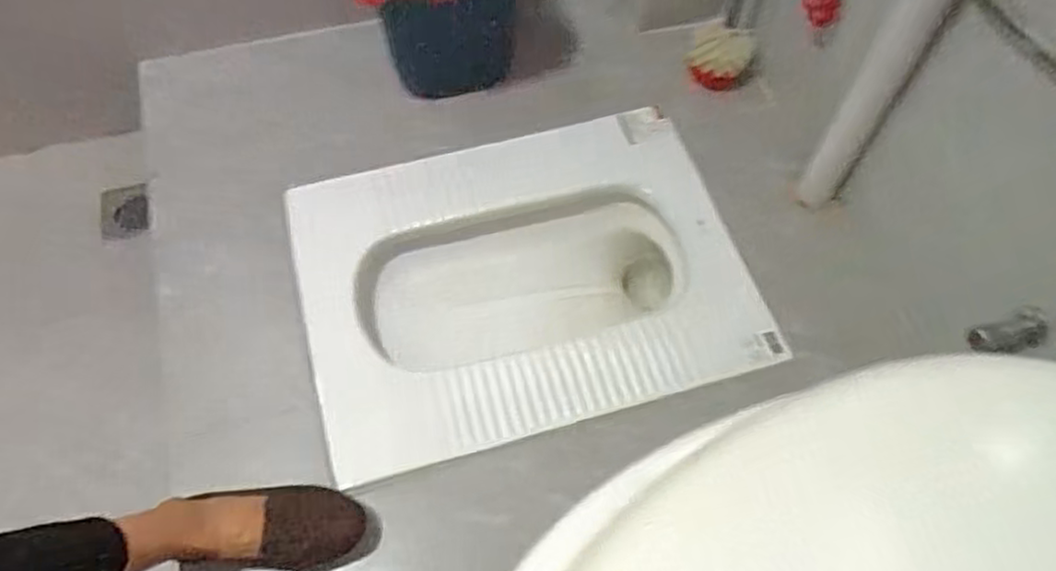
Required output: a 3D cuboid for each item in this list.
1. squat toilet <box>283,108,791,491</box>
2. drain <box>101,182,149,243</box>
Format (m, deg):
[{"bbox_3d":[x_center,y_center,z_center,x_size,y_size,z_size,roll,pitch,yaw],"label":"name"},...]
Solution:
[{"bbox_3d":[-0.009,0.012,1.036,0.588,0.152,0.445,-15,62,-10],"label":"squat toilet"},{"bbox_3d":[-0.633,-0.115,1.131,0.072,0.021,0.082,-13,62,-9],"label":"drain"}]

